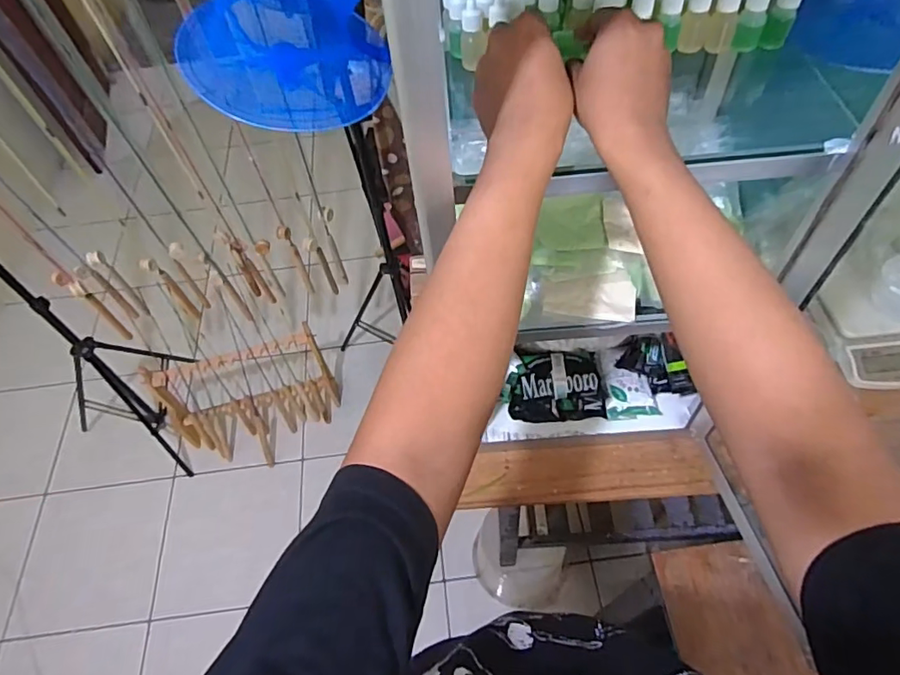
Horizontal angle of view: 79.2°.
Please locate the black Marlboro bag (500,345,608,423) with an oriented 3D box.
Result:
[{"bbox_3d":[0.149,0.062,0.752,0.134,0.064,0.097,2,58,6],"label":"black Marlboro bag"}]

